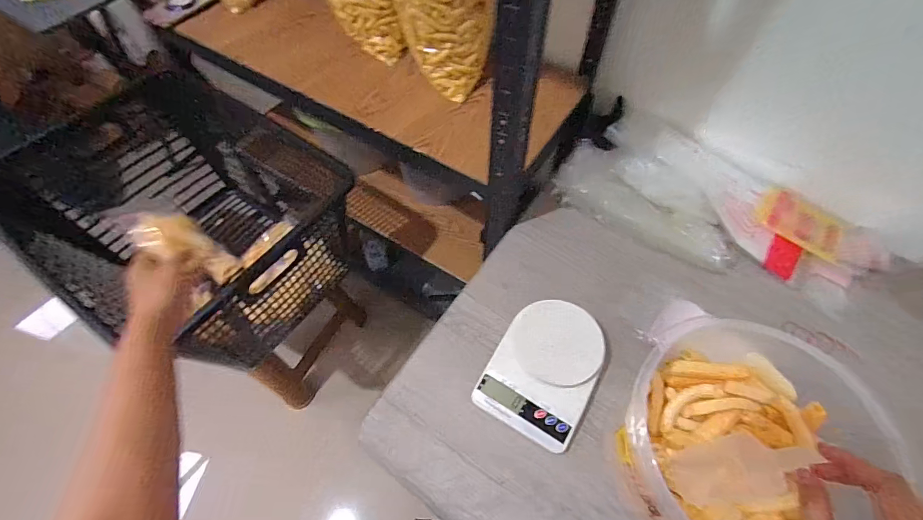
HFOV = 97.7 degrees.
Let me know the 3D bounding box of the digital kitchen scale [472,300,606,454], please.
[{"bbox_3d":[0.110,0.143,0.534,0.129,0.046,0.171,27,64,17],"label":"digital kitchen scale"}]

